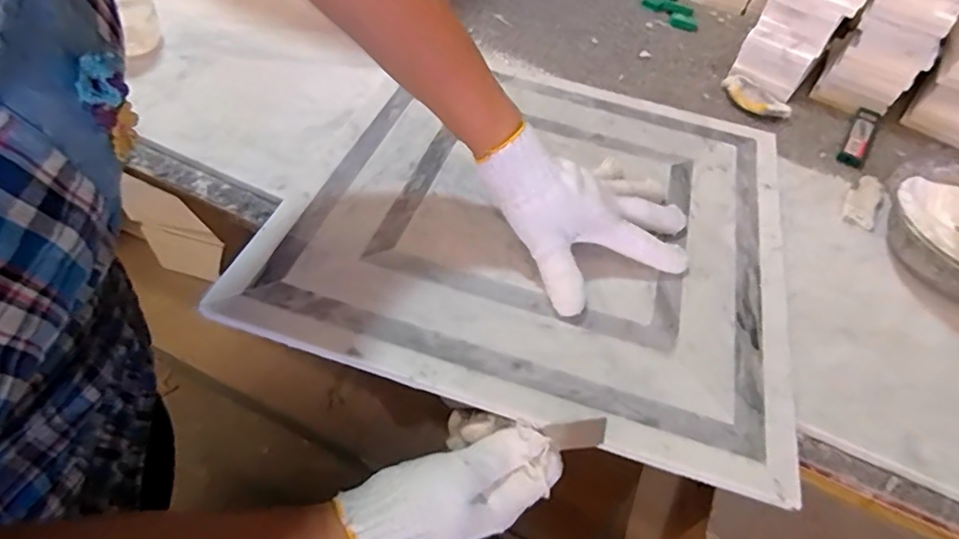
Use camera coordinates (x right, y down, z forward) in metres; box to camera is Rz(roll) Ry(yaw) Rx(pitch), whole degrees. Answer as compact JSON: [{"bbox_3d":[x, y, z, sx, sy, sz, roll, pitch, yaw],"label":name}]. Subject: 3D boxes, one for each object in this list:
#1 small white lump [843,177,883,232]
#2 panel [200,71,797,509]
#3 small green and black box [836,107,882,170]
[{"bbox_3d":[0.362,-0.064,0.543,0.029,0.013,0.068,31,54,19],"label":"small white lump"},{"bbox_3d":[0.055,-0.050,0.486,0.393,0.018,0.383,16,50,7],"label":"panel"},{"bbox_3d":[0.417,-0.146,0.631,0.024,0.009,0.118,30,53,19],"label":"small green and black box"}]

